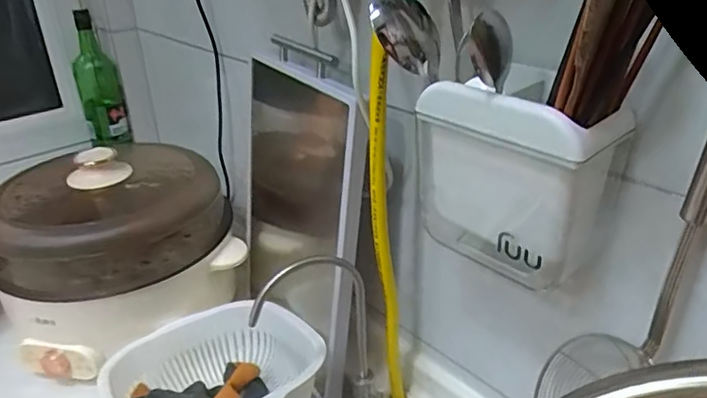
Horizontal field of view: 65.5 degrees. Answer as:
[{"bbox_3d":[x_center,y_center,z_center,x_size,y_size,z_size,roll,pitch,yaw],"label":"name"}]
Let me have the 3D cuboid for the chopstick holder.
[{"bbox_3d":[0.121,-0.016,0.457,0.161,0.158,0.070,22,36,37],"label":"chopstick holder"}]

